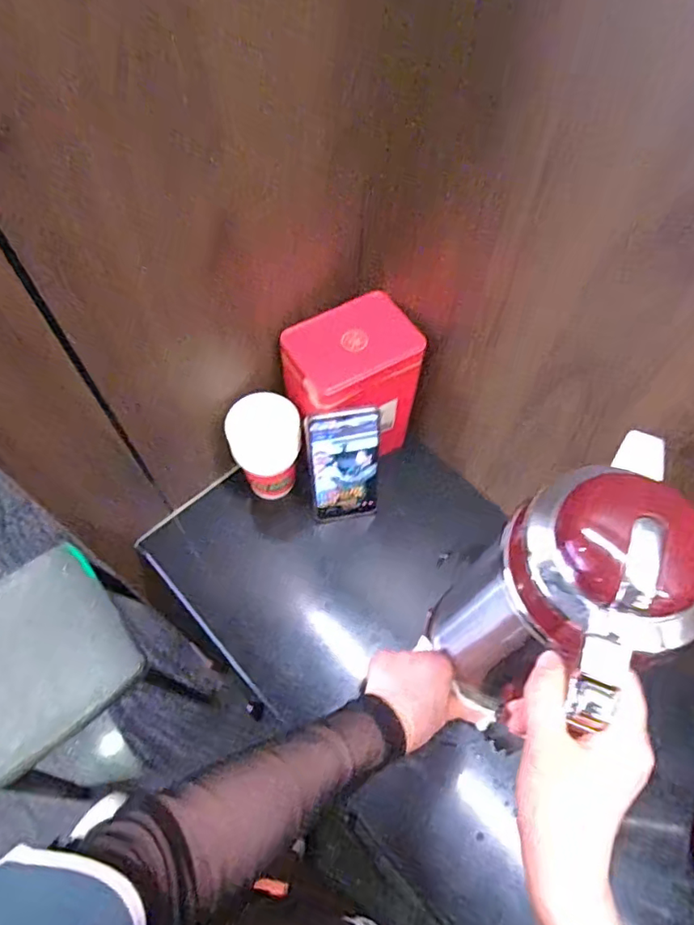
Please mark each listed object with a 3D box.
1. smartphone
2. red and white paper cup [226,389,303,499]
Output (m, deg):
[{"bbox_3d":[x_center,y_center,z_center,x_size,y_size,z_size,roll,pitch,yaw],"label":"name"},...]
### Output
[{"bbox_3d":[-0.002,0.011,0.617,0.077,0.172,0.009,-8,47,-6],"label":"smartphone"},{"bbox_3d":[-0.093,-0.017,0.641,0.078,0.119,0.078,-2,61,-3],"label":"red and white paper cup"}]

